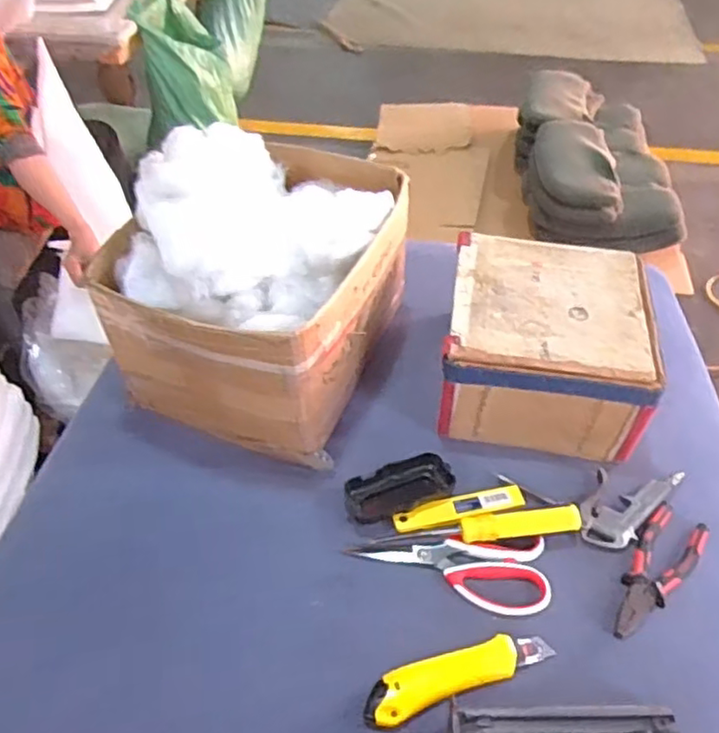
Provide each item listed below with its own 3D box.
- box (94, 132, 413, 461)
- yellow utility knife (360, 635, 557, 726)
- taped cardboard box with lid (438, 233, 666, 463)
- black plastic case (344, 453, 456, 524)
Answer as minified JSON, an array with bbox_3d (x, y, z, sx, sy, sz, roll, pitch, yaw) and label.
[{"bbox_3d":[-0.104,-0.098,0.711,0.251,0.241,0.314,15,48,15],"label":"box"},{"bbox_3d":[0.083,0.257,0.533,0.165,0.015,0.036,-16,48,-14],"label":"yellow utility knife"},{"bbox_3d":[0.208,-0.029,0.719,0.206,0.122,0.215,7,46,8],"label":"taped cardboard box with lid"},{"bbox_3d":[0.041,0.124,0.652,0.111,0.020,0.049,-16,48,-14],"label":"black plastic case"}]

